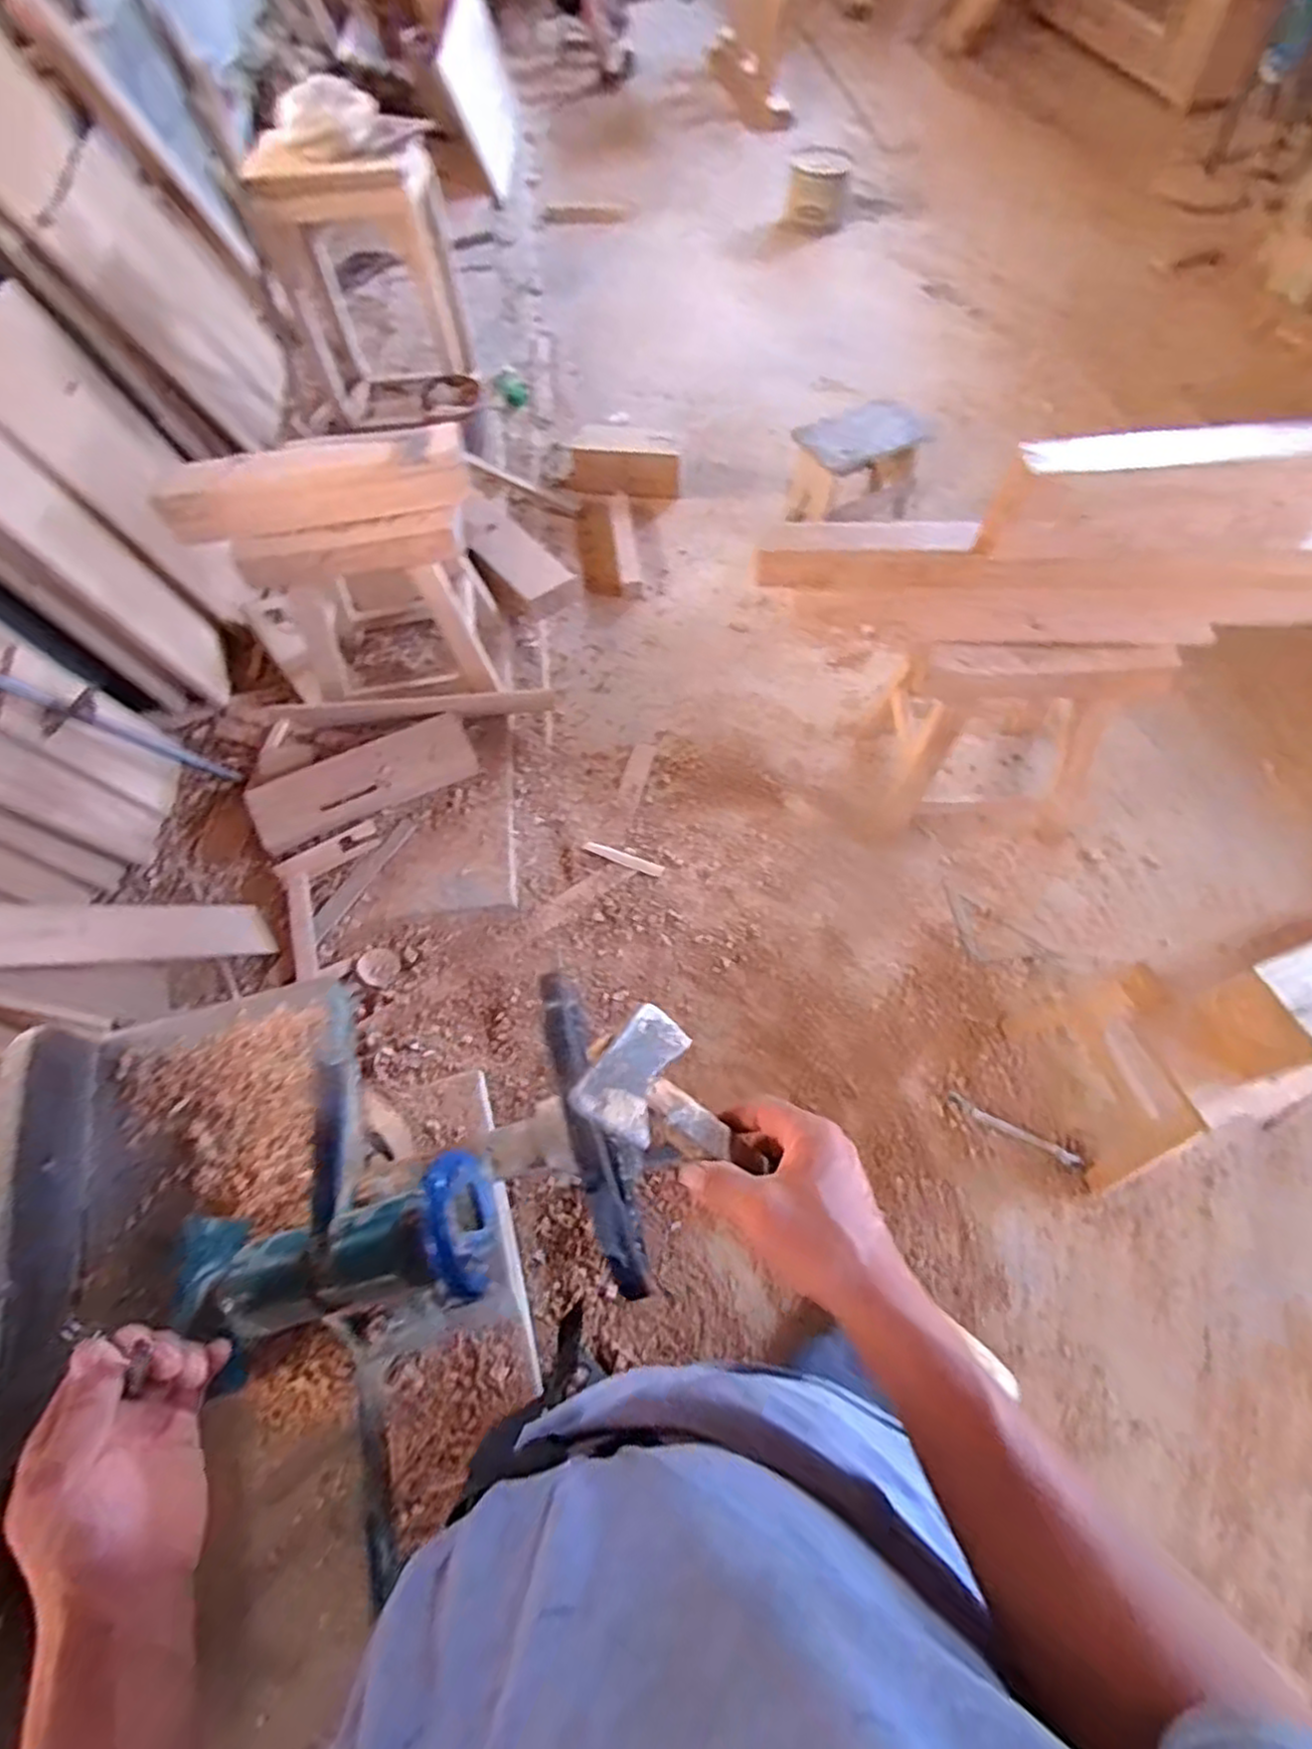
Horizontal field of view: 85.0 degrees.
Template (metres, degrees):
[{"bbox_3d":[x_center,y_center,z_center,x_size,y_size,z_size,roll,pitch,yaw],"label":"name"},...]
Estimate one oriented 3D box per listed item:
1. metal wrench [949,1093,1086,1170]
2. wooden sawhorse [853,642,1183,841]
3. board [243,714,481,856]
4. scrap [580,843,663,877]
[{"bbox_3d":[0.697,0.500,1.394,0.257,0.017,0.031,27,64,15],"label":"metal wrench"},{"bbox_3d":[0.740,-0.338,1.577,0.466,0.512,0.326,-3,61,1],"label":"wooden sawhorse"},{"bbox_3d":[-0.695,-0.230,1.726,0.523,0.042,0.171,-26,86,-19],"label":"board"},{"bbox_3d":[-0.077,-0.038,1.729,0.199,0.013,0.035,20,62,12],"label":"scrap"}]

